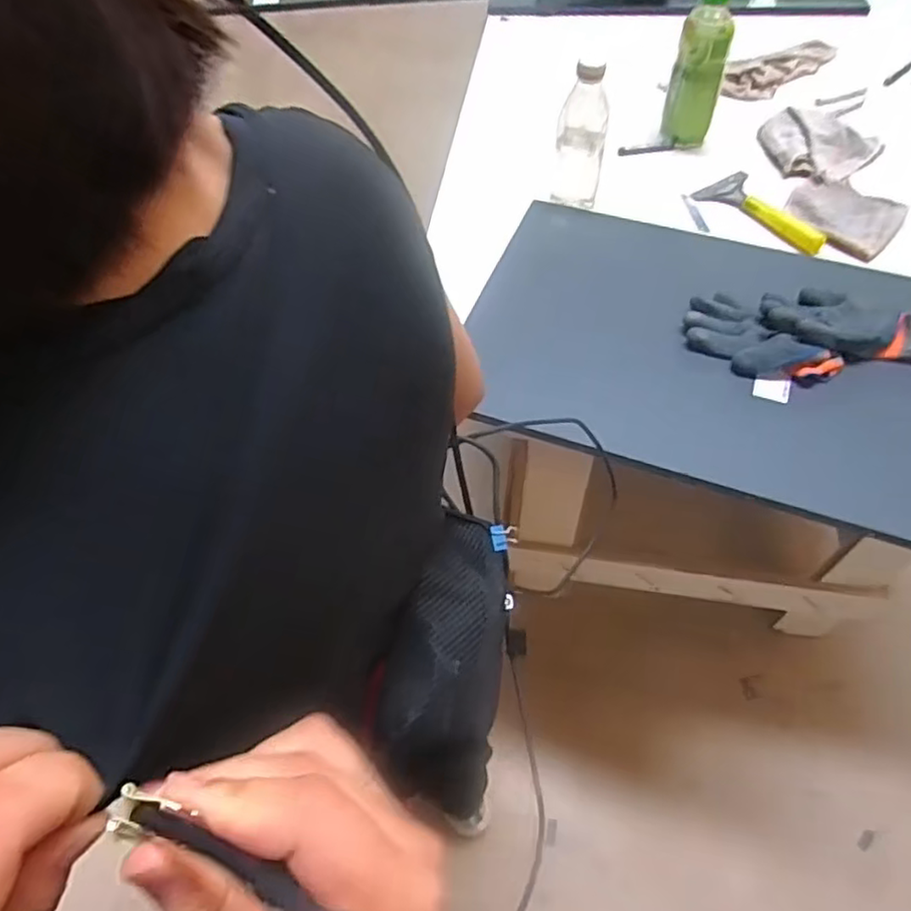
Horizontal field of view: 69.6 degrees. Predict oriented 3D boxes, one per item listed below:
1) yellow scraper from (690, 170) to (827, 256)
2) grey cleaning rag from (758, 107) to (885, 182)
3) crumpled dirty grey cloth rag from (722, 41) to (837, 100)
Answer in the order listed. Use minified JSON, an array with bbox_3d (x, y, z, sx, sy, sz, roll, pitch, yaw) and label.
[{"bbox_3d":[0.481,-0.384,1.034,0.096,0.022,0.206,-21,57,-12],"label":"yellow scraper"},{"bbox_3d":[0.617,-0.540,1.132,0.185,0.045,0.174,-36,62,-21],"label":"grey cleaning rag"},{"bbox_3d":[0.649,-0.775,1.304,0.266,0.027,0.095,-32,60,-19],"label":"crumpled dirty grey cloth rag"}]

